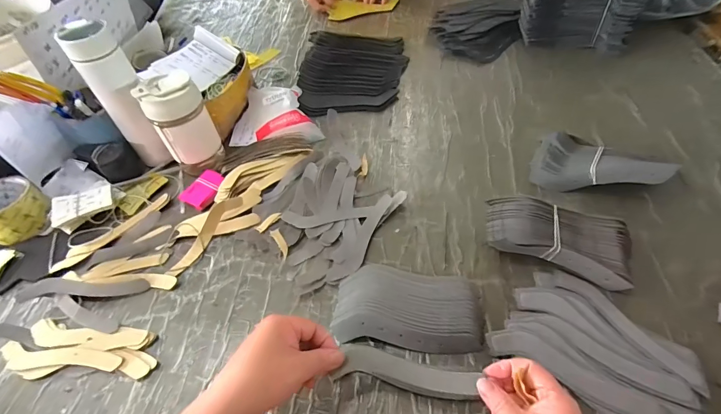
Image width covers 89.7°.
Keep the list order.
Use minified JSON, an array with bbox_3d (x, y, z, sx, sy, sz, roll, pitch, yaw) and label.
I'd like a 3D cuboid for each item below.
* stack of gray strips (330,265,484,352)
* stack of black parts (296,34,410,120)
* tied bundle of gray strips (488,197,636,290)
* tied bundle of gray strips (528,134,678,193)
[{"bbox_3d":[0.059,0.116,0.436,0.172,0.030,0.100,5,52,8],"label":"stack of gray strips"},{"bbox_3d":[-0.015,-0.289,0.744,0.212,0.057,0.249,1,52,5],"label":"stack of black parts"},{"bbox_3d":[0.258,0.041,0.472,0.181,0.043,0.097,13,54,14],"label":"tied bundle of gray strips"},{"bbox_3d":[0.349,-0.069,0.539,0.166,0.060,0.096,8,53,10],"label":"tied bundle of gray strips"}]

